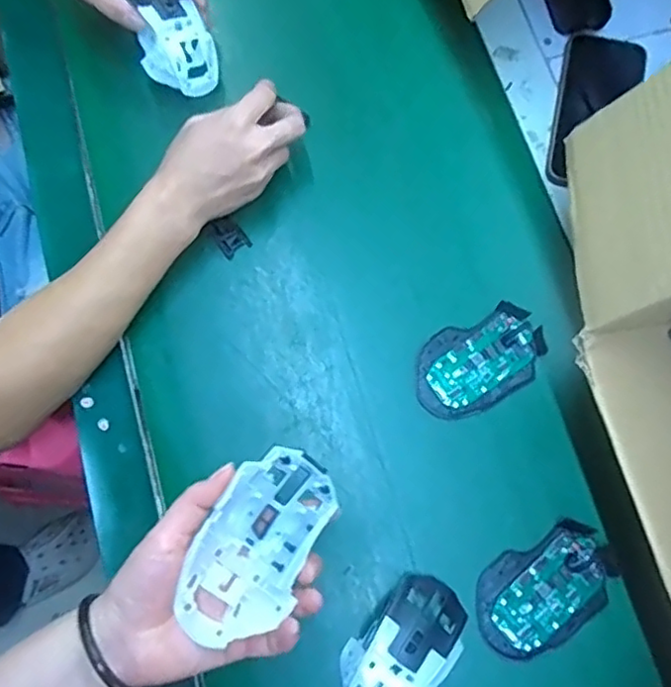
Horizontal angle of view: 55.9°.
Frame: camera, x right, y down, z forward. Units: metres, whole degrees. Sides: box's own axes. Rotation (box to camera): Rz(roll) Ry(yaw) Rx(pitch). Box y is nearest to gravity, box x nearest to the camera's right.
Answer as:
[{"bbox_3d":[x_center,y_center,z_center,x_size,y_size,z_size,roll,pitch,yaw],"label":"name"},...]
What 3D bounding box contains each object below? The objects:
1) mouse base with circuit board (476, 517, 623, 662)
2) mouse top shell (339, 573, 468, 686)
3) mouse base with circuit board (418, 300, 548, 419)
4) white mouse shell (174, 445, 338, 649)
[{"bbox_3d":[0.163,0.190,0.489,0.115,0.012,0.072,-32,77,-8],"label":"mouse base with circuit board"},{"bbox_3d":[0.048,0.230,0.463,0.067,0.036,0.119,41,78,10],"label":"mouse top shell"},{"bbox_3d":[0.122,0.015,0.533,0.115,0.017,0.072,-27,76,-7],"label":"mouse base with circuit board"},{"bbox_3d":[-0.048,0.119,0.378,0.061,0.029,0.112,31,71,-10],"label":"white mouse shell"}]

